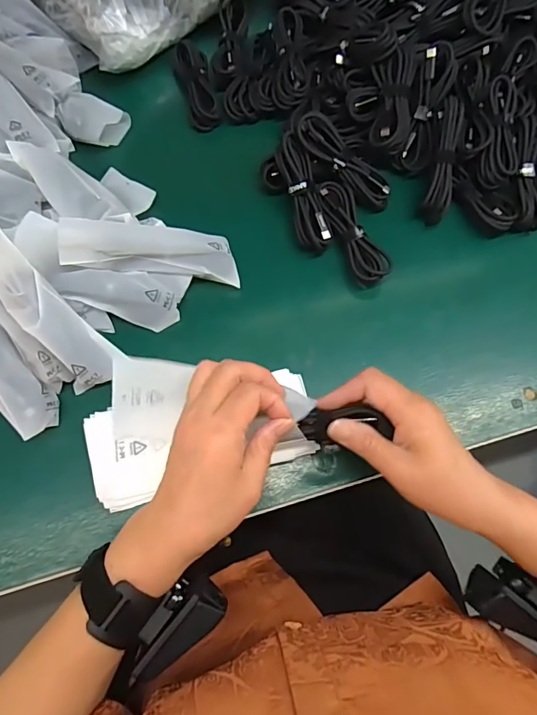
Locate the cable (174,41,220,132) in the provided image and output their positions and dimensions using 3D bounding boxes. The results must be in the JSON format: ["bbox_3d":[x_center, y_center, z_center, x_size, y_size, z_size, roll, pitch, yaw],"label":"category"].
[{"bbox_3d":[-0.079,-0.296,0.492,0.036,0.028,0.100,-12,74,-2],"label":"cable"}]

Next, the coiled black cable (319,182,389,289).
[{"bbox_3d":[0.083,-0.120,0.443,0.035,0.033,0.109,-21,74,-5],"label":"coiled black cable"}]

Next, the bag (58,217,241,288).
[{"bbox_3d":[-0.101,-0.097,0.399,0.148,0.033,0.047,4,72,-21],"label":"bag"}]

